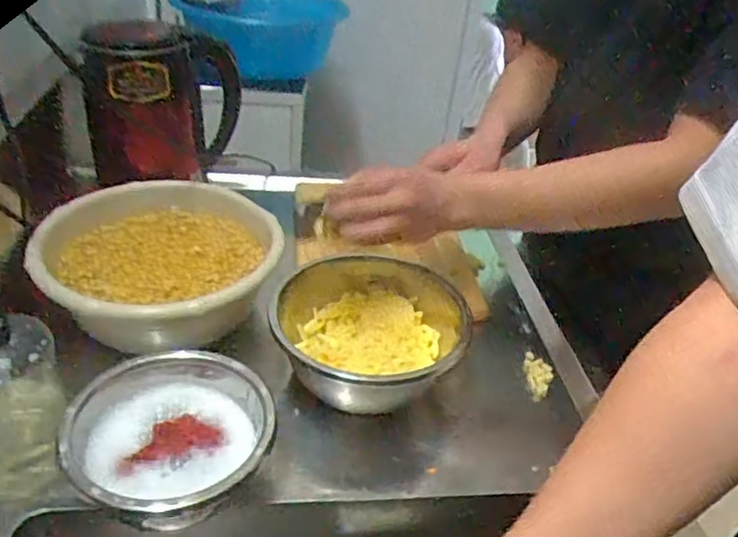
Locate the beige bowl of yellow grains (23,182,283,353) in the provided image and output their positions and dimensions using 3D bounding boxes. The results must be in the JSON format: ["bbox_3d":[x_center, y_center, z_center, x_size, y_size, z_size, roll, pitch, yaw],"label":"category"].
[{"bbox_3d":[-0.241,0.003,0.724,0.256,0.101,0.240,-5,36,-16],"label":"beige bowl of yellow grains"}]

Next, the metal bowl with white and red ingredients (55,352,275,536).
[{"bbox_3d":[-0.172,0.158,0.544,0.163,0.084,0.167,4,35,-3],"label":"metal bowl with white and red ingredients"}]

